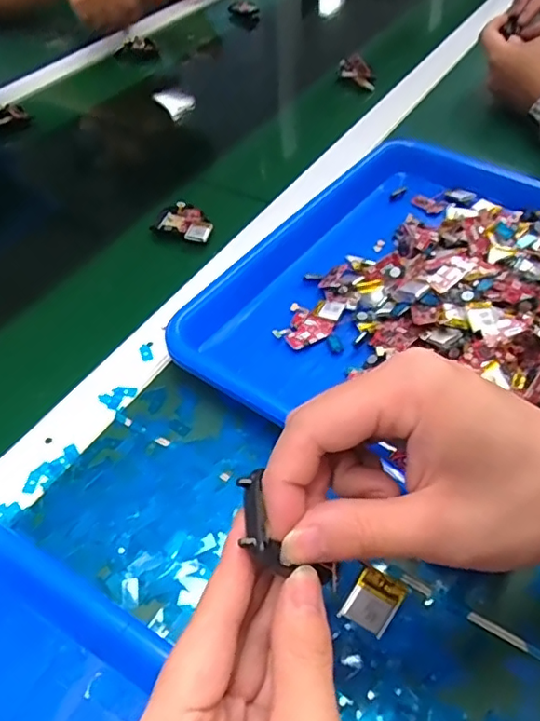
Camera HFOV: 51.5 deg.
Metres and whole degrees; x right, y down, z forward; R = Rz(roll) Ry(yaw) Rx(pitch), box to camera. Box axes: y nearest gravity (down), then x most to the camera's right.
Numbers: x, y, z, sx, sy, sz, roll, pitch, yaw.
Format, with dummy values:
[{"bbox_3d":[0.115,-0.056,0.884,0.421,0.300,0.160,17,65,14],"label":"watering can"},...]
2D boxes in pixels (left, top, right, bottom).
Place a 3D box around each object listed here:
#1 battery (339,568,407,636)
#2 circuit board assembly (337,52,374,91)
[{"bbox_3d":[0.040,0.092,0.215,0.019,0.004,0.021,34,87,-6],"label":"battery"},{"bbox_3d":[0.111,-0.363,0.701,0.019,0.028,0.059,-37,57,-26],"label":"circuit board assembly"}]

